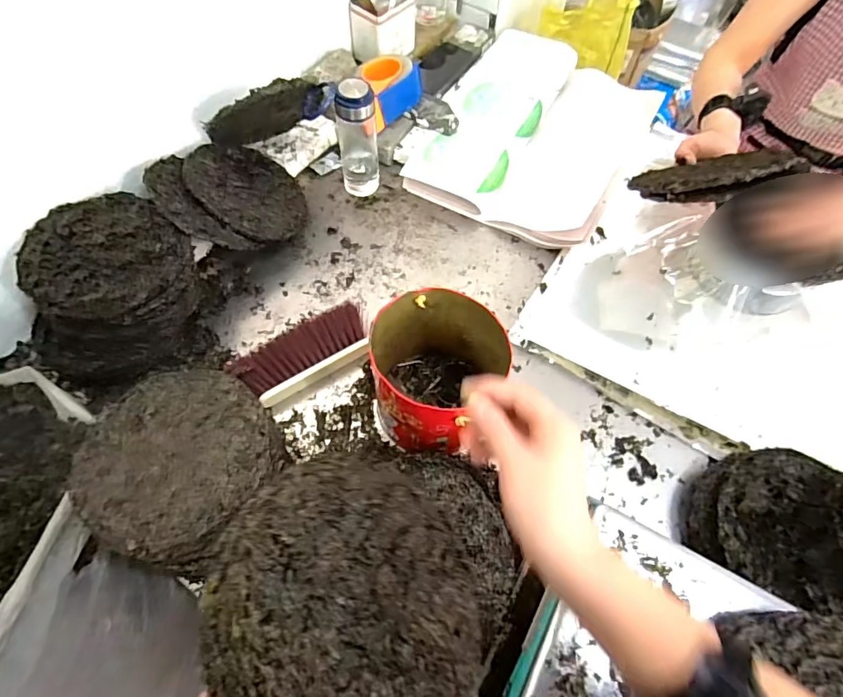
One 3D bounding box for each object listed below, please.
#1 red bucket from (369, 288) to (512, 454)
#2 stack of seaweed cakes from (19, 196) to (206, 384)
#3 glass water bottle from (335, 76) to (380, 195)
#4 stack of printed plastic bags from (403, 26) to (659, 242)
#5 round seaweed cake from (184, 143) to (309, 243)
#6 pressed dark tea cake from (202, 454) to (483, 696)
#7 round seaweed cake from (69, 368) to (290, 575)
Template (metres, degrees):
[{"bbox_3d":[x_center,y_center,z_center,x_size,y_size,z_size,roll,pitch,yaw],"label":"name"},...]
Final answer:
[{"bbox_3d":[0.016,0.032,0.649,0.150,0.171,0.155,1,62,-1],"label":"red bucket"},{"bbox_3d":[-0.449,-0.085,0.694,0.210,0.129,0.236,32,66,14],"label":"stack of seaweed cakes"},{"bbox_3d":[-0.114,-0.366,0.842,0.072,0.198,0.068,-2,62,-3],"label":"glass water bottle"},{"bbox_3d":[0.241,-0.453,0.984,0.379,0.048,0.534,28,65,13],"label":"stack of printed plastic bags"},{"bbox_3d":[-0.286,-0.261,0.803,0.196,0.013,0.182,21,50,-27],"label":"round seaweed cake"},{"bbox_3d":[-0.043,0.174,0.336,0.197,0.036,0.190,21,40,-37],"label":"pressed dark tea cake"},{"bbox_3d":[-0.261,0.114,0.516,0.196,0.033,0.187,1,62,-1],"label":"round seaweed cake"}]

